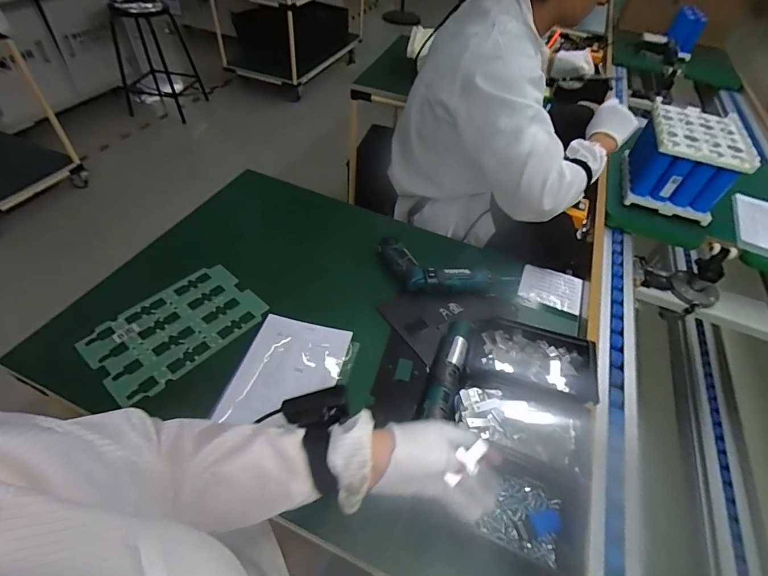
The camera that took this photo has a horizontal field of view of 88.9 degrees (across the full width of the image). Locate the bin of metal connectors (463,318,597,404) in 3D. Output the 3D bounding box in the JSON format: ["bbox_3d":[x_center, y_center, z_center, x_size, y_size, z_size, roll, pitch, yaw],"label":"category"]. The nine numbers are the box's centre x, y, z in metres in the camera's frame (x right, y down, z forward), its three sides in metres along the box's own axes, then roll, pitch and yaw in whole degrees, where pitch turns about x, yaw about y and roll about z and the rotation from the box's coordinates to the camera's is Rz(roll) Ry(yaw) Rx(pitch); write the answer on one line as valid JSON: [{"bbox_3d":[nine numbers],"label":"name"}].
[{"bbox_3d":[0.224,0.119,0.605,0.181,0.066,0.109,18,49,10],"label":"bin of metal connectors"}]

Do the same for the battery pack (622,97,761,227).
[{"bbox_3d":[0.666,-0.285,0.883,0.177,0.152,0.211,20,50,11],"label":"battery pack"}]

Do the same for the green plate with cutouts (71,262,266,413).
[{"bbox_3d":[-0.336,0.063,0.640,0.166,0.008,0.248,37,54,24],"label":"green plate with cutouts"}]

